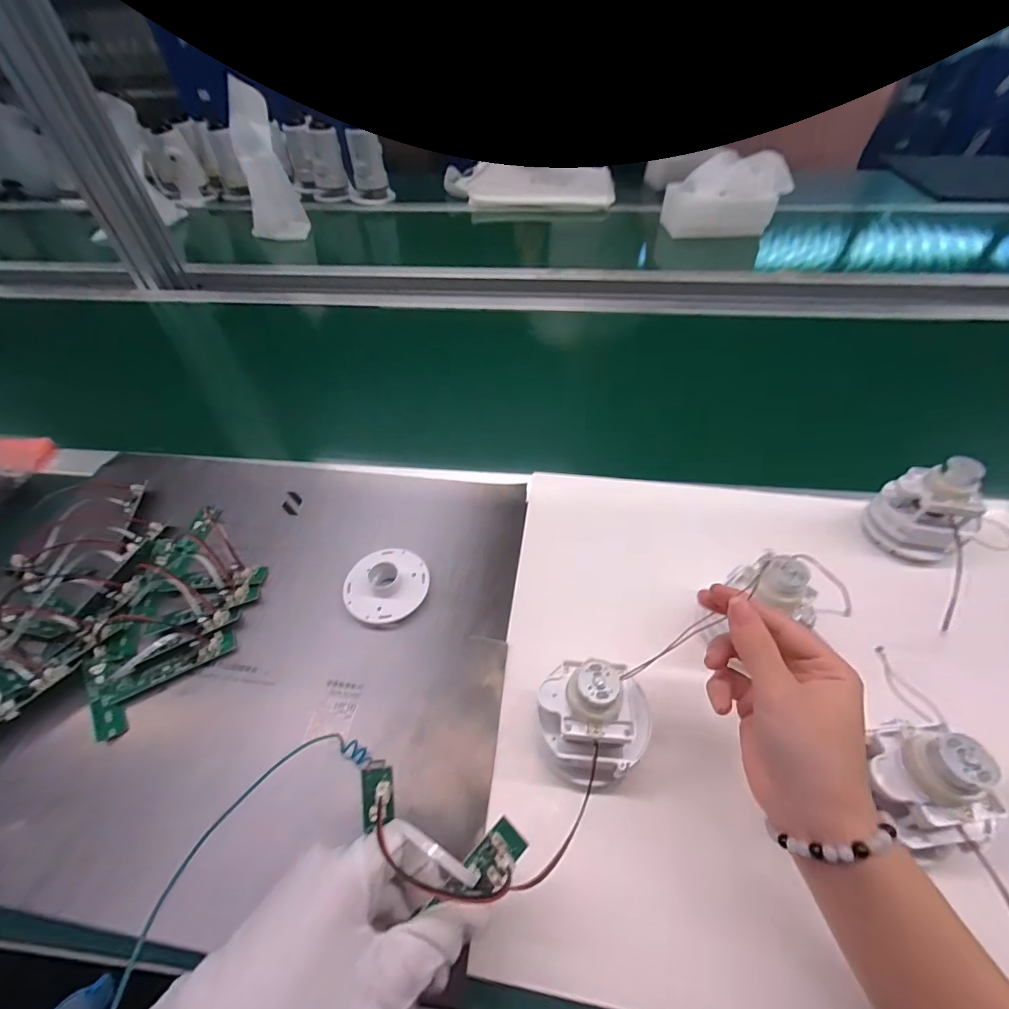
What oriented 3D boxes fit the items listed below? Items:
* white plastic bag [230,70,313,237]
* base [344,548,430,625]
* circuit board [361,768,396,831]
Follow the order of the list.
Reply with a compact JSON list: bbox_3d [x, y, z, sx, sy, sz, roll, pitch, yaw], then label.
[{"bbox_3d":[-0.560,-0.784,1.018,0.131,0.287,0.126,-12,48,-8],"label":"white plastic bag"},{"bbox_3d":[-0.100,0.065,0.373,0.067,0.023,0.070,-1,47,1],"label":"base"},{"bbox_3d":[-0.069,0.156,0.236,0.018,0.011,0.026,-8,78,3],"label":"circuit board"}]

